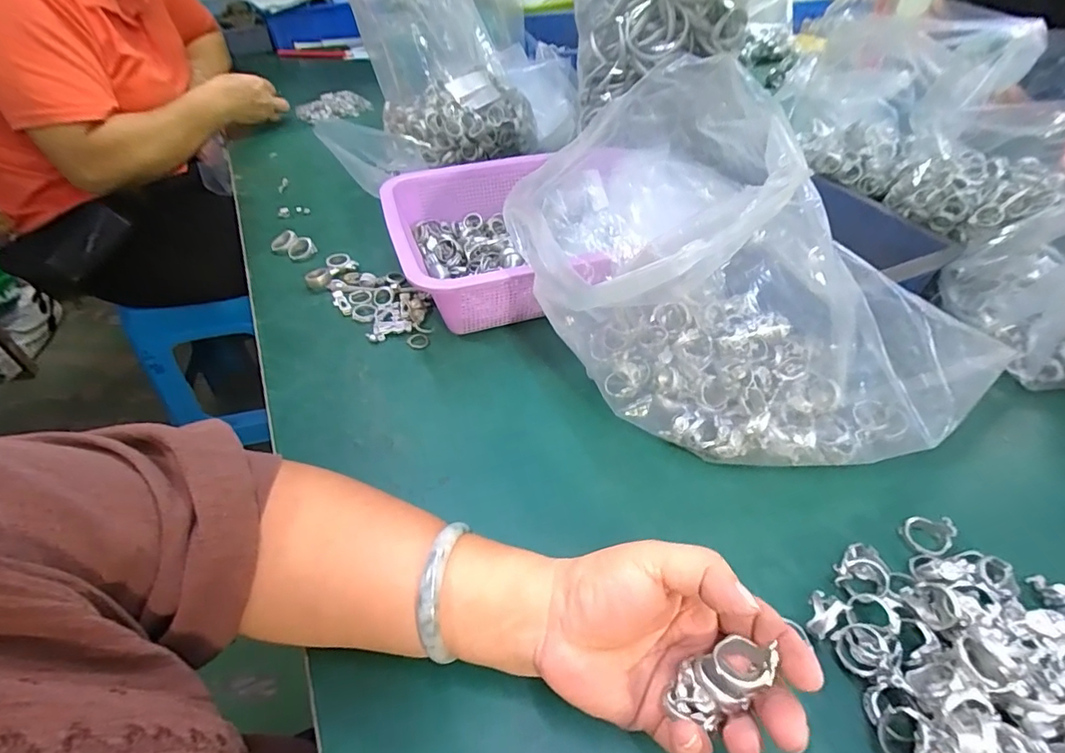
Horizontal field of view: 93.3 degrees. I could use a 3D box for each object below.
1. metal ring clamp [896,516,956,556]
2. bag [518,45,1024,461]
[{"bbox_3d":[0.260,0.103,0.330,0.026,0.017,0.025,-1,46,1],"label":"metal ring clamp"},{"bbox_3d":[0.163,-0.083,0.387,0.326,0.181,0.260,-10,47,-8],"label":"bag"}]

